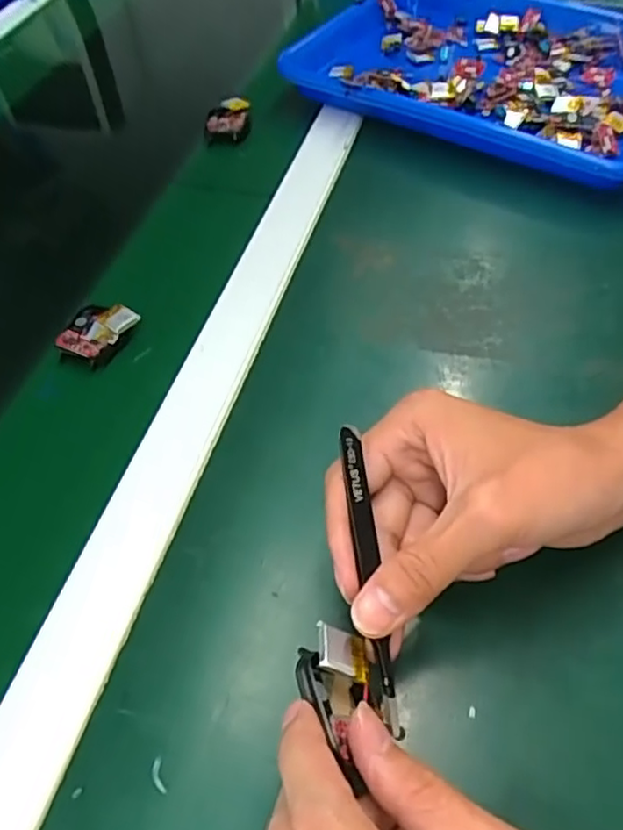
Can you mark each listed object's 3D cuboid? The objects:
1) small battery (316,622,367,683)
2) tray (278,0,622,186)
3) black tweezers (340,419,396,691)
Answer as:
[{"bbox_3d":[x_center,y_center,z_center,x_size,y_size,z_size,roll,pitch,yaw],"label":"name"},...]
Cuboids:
[{"bbox_3d":[0.012,0.089,0.239,0.021,0.004,0.018,25,32,-17],"label":"small battery"},{"bbox_3d":[0.173,-0.323,0.581,0.333,0.041,0.288,26,58,22],"label":"tray"},{"bbox_3d":[0.022,0.054,0.255,0.009,0.005,0.105,-7,70,-2],"label":"black tweezers"}]

